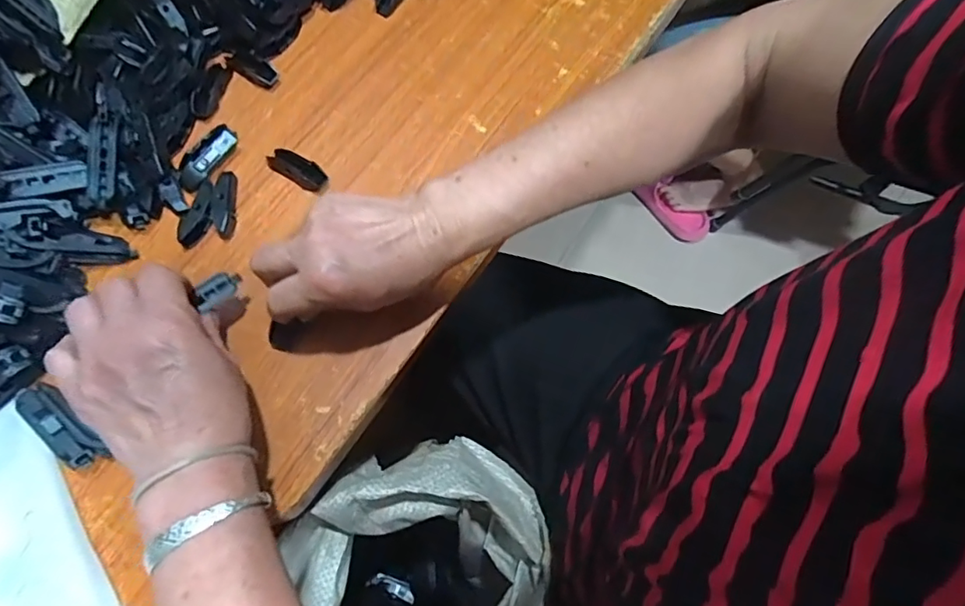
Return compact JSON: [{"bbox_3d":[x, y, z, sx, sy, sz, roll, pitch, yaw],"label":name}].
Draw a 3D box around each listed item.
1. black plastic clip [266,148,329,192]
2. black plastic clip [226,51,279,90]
[{"bbox_3d":[-0.148,-0.107,0.426,0.053,0.015,0.019,31,75,8],"label":"black plastic clip"},{"bbox_3d":[-0.194,-0.199,0.453,0.046,0.012,0.019,29,74,8],"label":"black plastic clip"}]

